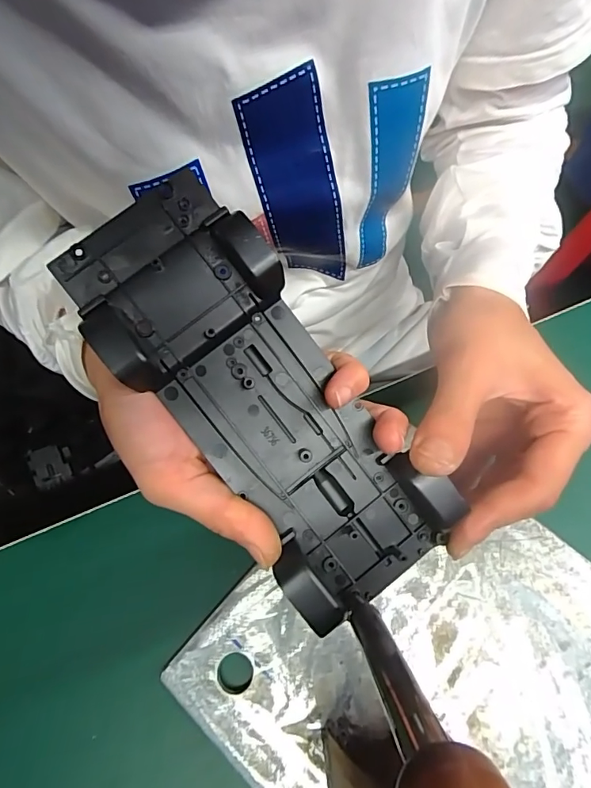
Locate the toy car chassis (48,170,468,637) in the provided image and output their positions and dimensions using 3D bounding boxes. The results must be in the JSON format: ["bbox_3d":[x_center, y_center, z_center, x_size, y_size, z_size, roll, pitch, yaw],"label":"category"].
[{"bbox_3d":[-0.015,0.004,0.189,0.073,0.026,0.189,-37,93,-13],"label":"toy car chassis"}]

